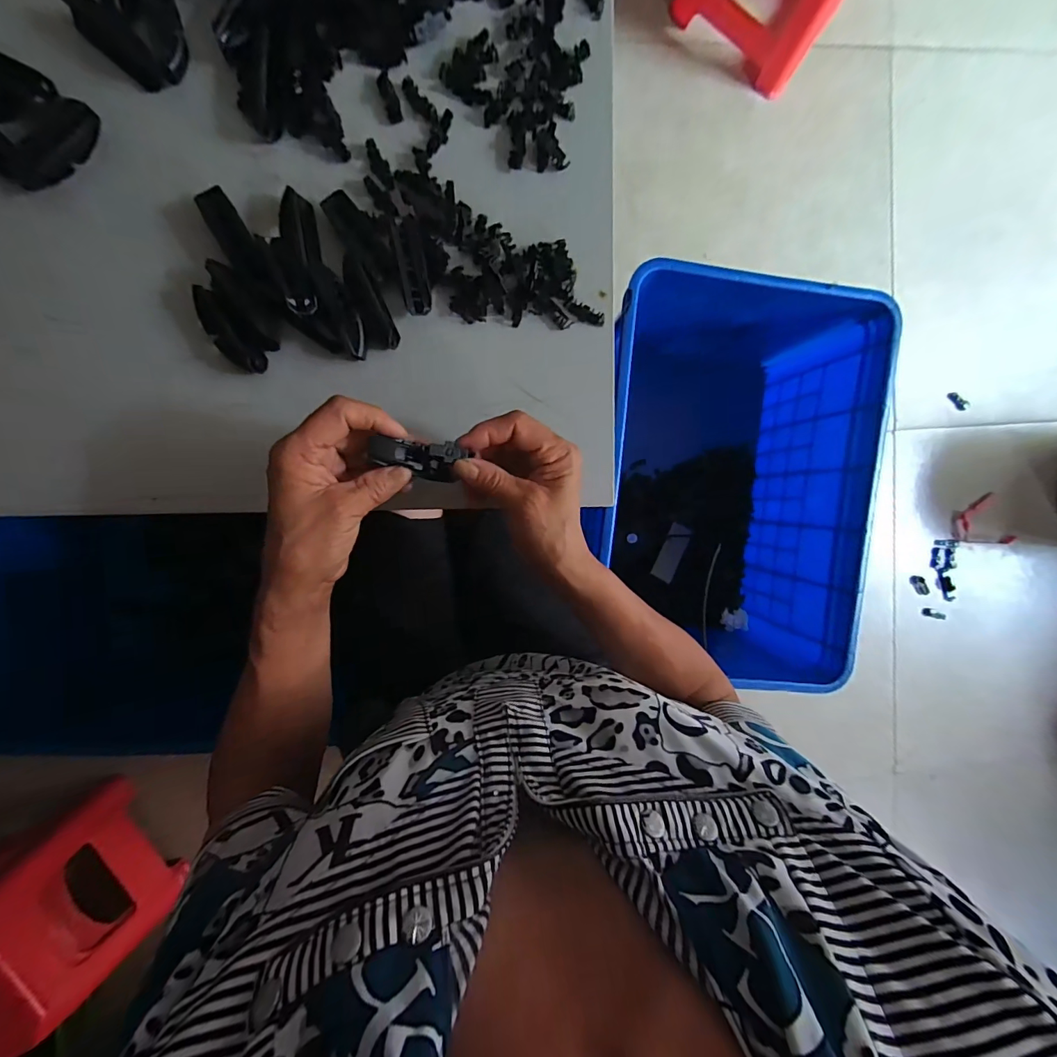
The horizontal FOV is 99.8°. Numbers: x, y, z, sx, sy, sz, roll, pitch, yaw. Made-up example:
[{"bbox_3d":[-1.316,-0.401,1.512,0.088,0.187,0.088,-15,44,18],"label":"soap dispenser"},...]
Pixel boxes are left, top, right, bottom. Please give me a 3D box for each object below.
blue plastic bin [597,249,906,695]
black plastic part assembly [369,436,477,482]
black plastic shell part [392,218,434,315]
[{"bbox_3d":[0.301,-0.067,0.791,0.410,0.312,0.654,5,92,-6],"label":"blue plastic bin"},{"bbox_3d":[-0.074,-0.047,0.297,0.061,0.014,0.024,9,92,-12],"label":"black plastic part assembly"},{"bbox_3d":[-0.088,-0.199,0.338,0.019,0.019,0.073,-10,95,-4],"label":"black plastic shell part"}]

